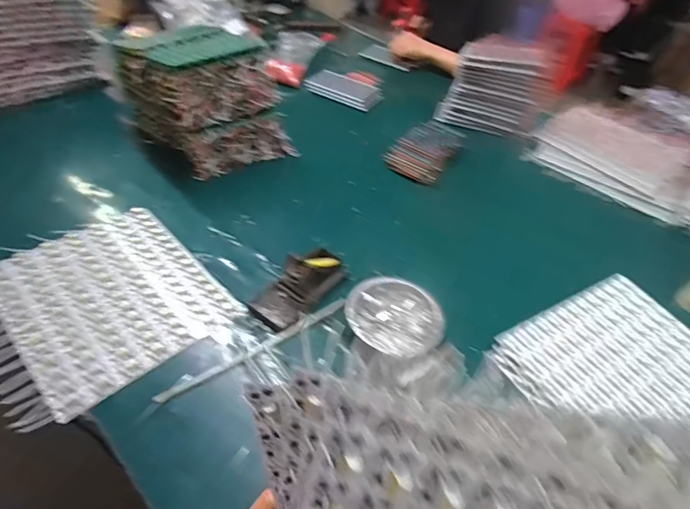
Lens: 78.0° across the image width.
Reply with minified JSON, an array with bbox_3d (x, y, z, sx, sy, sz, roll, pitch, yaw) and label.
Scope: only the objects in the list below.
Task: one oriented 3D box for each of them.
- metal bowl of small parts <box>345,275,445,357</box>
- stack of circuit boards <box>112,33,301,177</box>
[{"bbox_3d":[0.068,0.087,0.596,0.126,0.030,0.117,-4,48,-9],"label":"metal bowl of small parts"},{"bbox_3d":[-0.252,-0.290,0.797,0.232,0.197,0.186,-29,56,-28],"label":"stack of circuit boards"}]

